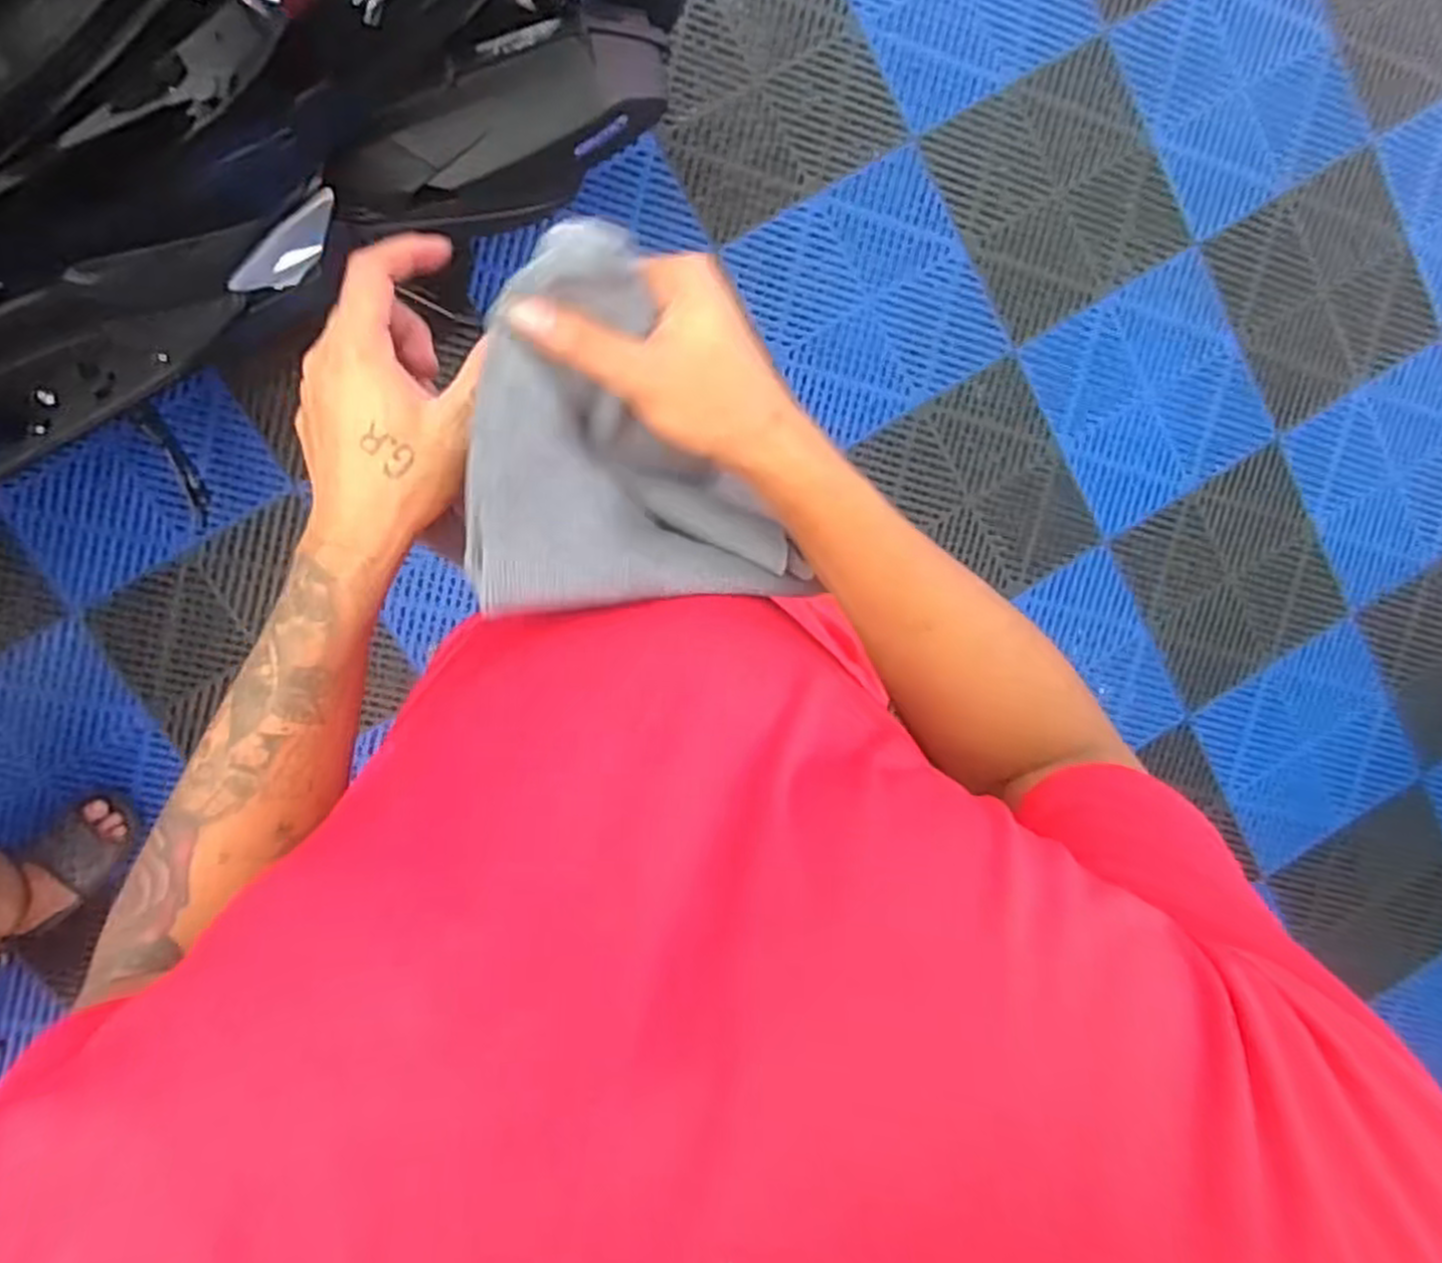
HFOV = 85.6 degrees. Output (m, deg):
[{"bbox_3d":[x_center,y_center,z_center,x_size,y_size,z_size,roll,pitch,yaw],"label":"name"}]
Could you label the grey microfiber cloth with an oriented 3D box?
[{"bbox_3d":[-0.033,-0.088,0.353,0.166,0.048,0.147,-7,97,-40],"label":"grey microfiber cloth"}]

